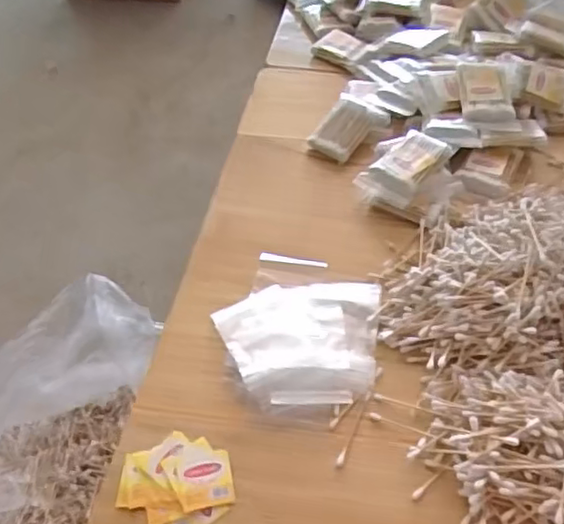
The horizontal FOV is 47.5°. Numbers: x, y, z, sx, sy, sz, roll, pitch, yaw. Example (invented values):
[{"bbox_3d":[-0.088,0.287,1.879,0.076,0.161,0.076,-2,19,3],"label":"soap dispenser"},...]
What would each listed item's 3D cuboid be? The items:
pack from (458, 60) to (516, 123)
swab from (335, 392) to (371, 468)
[{"bbox_3d":[0.224,-0.187,0.702,0.057,0.022,0.082,-1,50,6],"label":"pack"},{"bbox_3d":[0.057,0.131,0.505,0.006,0.005,0.065,18,54,20],"label":"swab"}]

